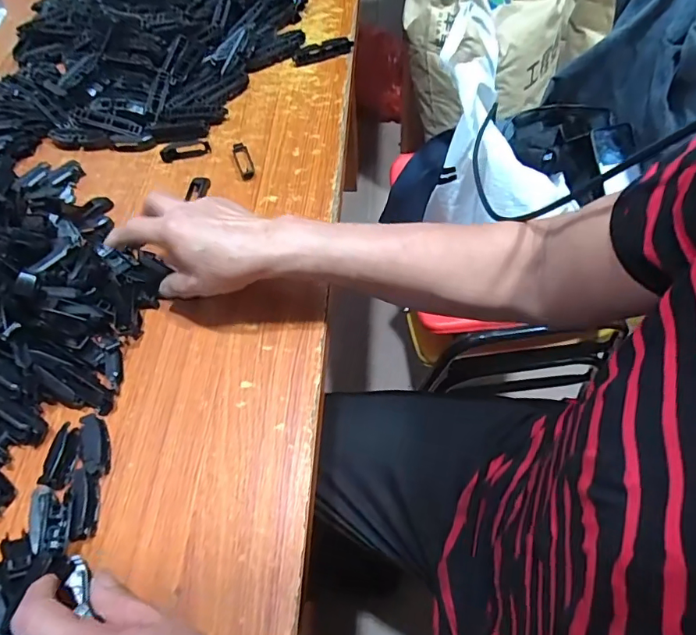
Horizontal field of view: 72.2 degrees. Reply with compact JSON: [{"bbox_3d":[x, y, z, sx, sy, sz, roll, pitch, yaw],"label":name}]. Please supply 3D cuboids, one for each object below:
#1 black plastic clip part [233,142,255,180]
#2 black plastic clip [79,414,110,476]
[{"bbox_3d":[-0.119,-0.179,0.545,0.017,0.006,0.056,-17,61,-7],"label":"black plastic clip part"},{"bbox_3d":[-0.204,0.102,0.384,0.016,0.011,0.051,-22,62,-10],"label":"black plastic clip"}]

